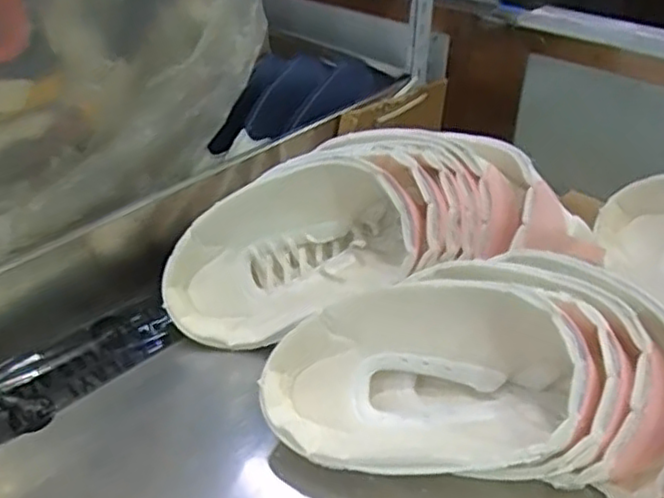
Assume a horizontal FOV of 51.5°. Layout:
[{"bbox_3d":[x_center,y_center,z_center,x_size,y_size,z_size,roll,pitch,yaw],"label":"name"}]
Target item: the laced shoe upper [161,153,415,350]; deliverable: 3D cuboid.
[{"bbox_3d":[-0.033,0.003,0.608,0.230,0.120,0.118,-12,37,-15],"label":"laced shoe upper"}]

